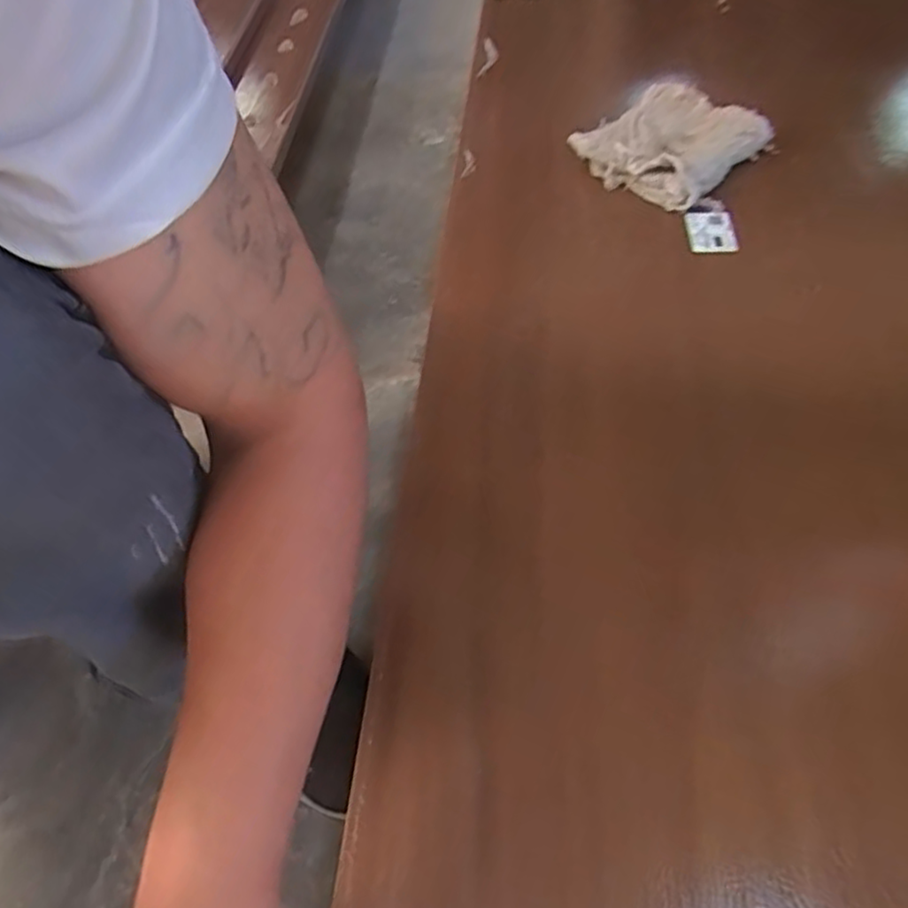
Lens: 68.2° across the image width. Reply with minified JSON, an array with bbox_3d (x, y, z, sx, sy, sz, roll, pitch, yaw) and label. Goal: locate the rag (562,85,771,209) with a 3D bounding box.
[{"bbox_3d":[0.235,-0.340,0.735,0.174,0.044,0.160,-41,61,-21],"label":"rag"}]

